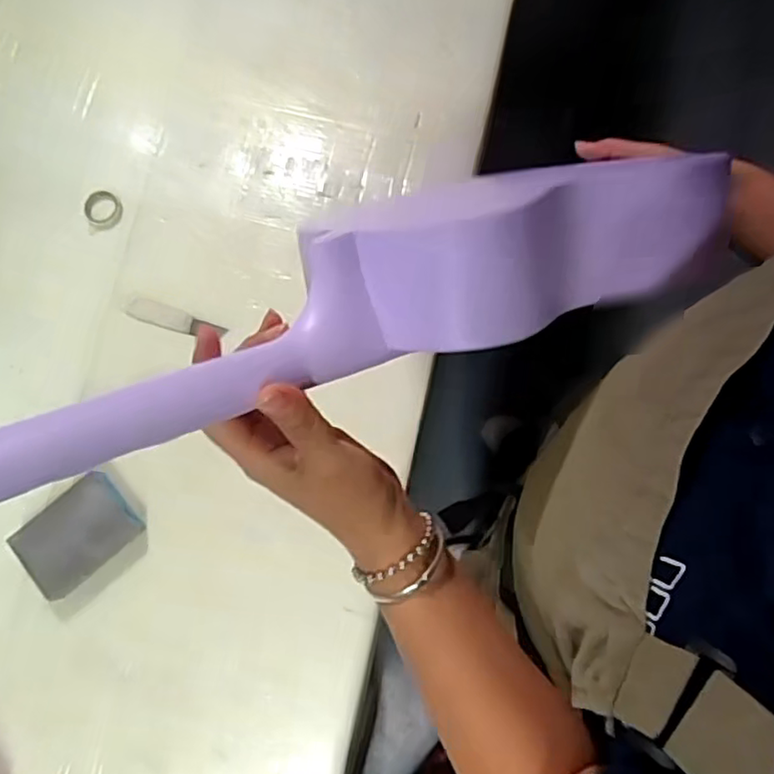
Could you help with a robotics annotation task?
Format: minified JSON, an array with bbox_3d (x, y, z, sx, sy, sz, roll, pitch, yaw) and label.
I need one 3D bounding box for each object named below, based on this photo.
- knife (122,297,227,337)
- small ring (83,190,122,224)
[{"bbox_3d":[-0.211,-0.067,0.622,0.105,0.005,0.021,19,80,4],"label":"knife"},{"bbox_3d":[-0.289,-0.182,0.642,0.035,0.007,0.035,0,80,0],"label":"small ring"}]

